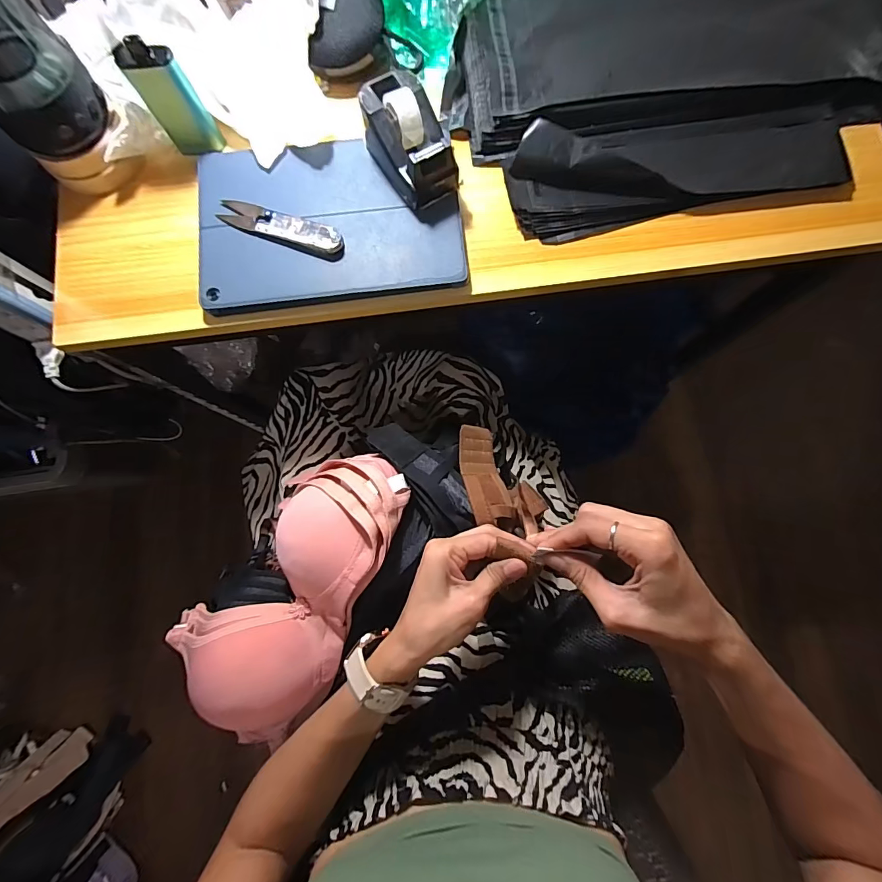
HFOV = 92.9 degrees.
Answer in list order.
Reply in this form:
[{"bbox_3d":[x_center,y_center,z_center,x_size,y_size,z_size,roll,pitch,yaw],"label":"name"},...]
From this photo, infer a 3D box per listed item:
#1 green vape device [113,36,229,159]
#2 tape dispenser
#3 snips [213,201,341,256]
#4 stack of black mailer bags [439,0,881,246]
[{"bbox_3d":[-0.236,-0.299,0.369,0.044,0.092,0.015,-7,81,-1],"label":"green vape device"},{"bbox_3d":[-0.029,-0.264,0.370,0.054,0.049,0.101,-28,82,-4],"label":"tape dispenser"},{"bbox_3d":[-0.146,-0.195,0.377,0.118,0.012,0.026,18,81,3],"label":"snips"},{"bbox_3d":[0.235,-0.368,0.401,0.444,0.034,0.305,-16,81,-2],"label":"stack of black mailer bags"}]

